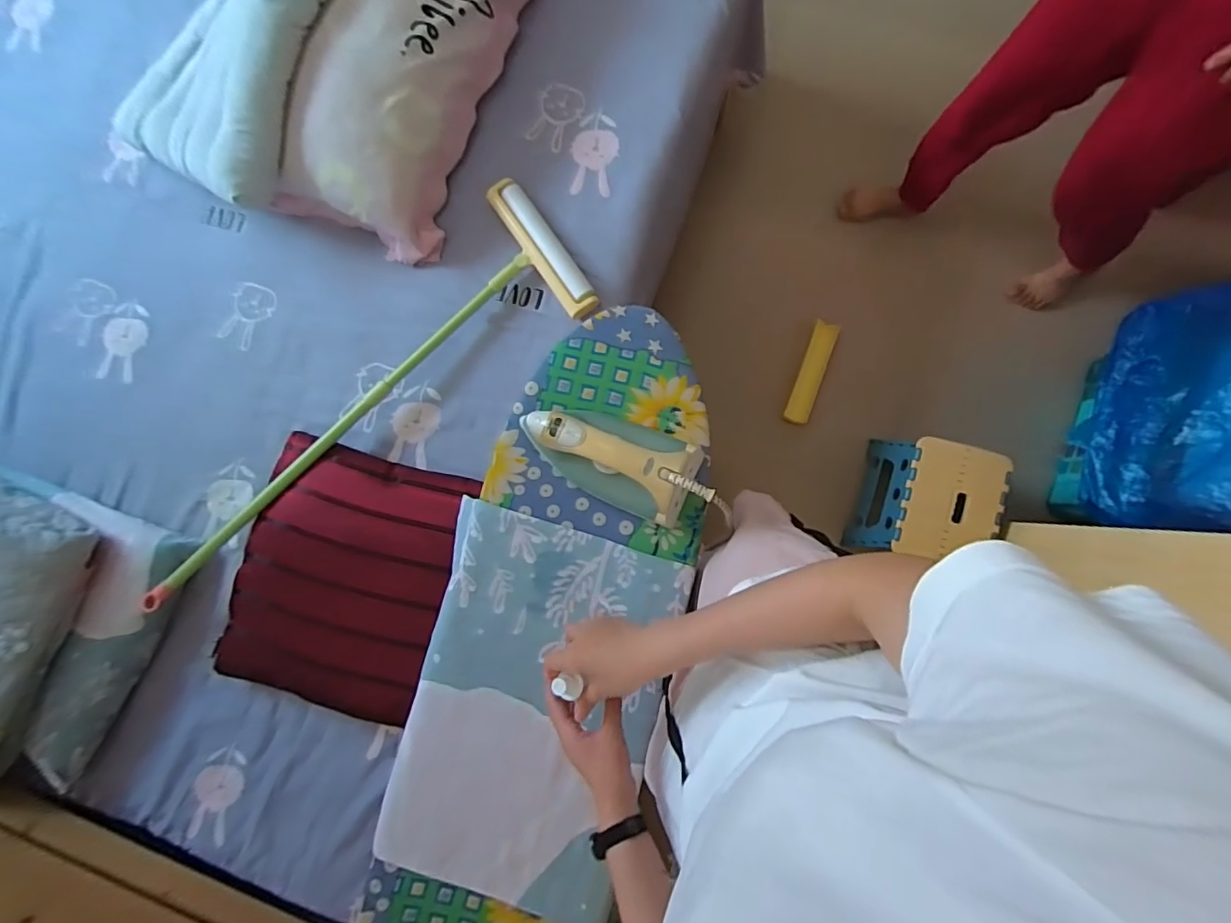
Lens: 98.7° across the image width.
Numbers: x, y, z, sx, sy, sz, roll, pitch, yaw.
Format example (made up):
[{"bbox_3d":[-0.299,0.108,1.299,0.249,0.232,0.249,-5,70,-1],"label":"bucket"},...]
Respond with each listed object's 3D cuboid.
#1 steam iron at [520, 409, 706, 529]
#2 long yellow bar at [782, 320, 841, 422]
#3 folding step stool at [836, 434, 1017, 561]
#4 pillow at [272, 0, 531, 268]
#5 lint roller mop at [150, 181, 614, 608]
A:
[{"bbox_3d":[-0.002,0.000,0.646,0.204,0.117,0.105,19,86,5],"label":"steam iron"},{"bbox_3d":[0.483,-0.218,1.303,0.061,0.020,0.256,19,88,5],"label":"long yellow bar"},{"bbox_3d":[0.683,0.080,1.171,0.226,0.179,0.235,9,87,5],"label":"folding step stool"},{"bbox_3d":[-0.327,-0.714,0.914,0.300,0.201,0.679,26,89,5],"label":"pillow"},{"bbox_3d":[-0.470,-0.136,0.919,0.912,0.144,0.292,-36,85,1],"label":"lint roller mop"}]

